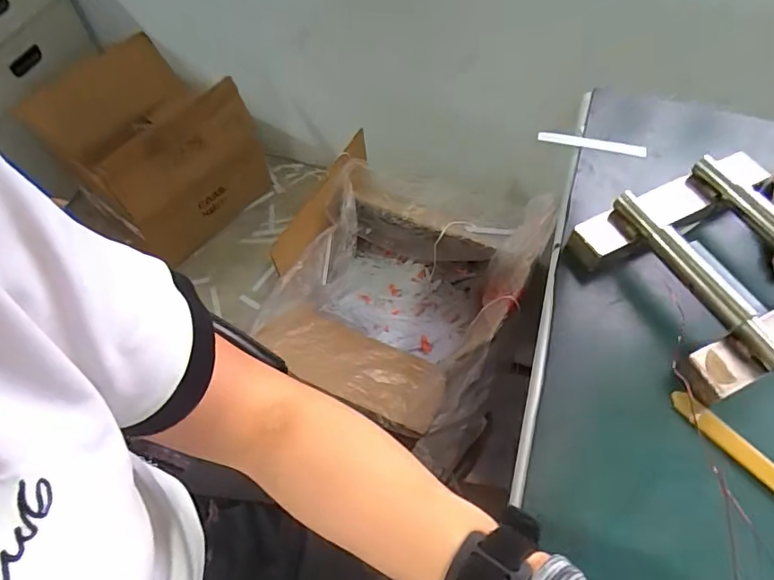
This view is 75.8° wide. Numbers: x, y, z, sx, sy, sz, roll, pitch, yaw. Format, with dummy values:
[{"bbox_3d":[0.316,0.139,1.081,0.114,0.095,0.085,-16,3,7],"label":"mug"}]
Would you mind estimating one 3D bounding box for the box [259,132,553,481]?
[{"bbox_3d":[0.043,-0.006,0.929,0.394,0.250,0.405,17,61,10],"label":"box"}]

